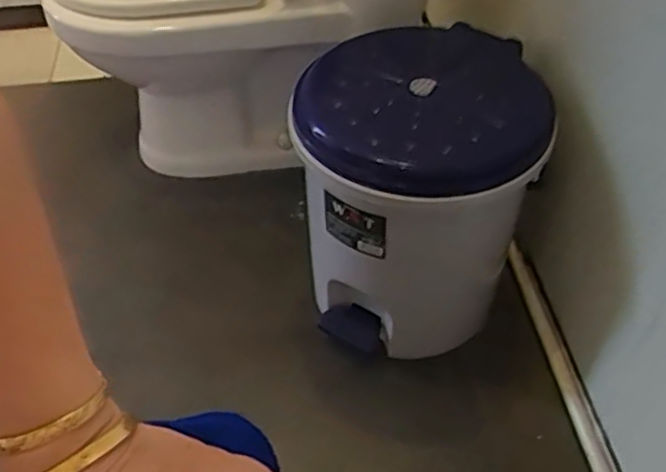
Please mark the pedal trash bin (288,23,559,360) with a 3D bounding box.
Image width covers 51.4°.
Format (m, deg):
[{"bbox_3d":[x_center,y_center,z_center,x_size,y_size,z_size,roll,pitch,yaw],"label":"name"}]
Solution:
[{"bbox_3d":[0.092,-0.032,0.815,0.253,0.336,0.279,13,48,13],"label":"pedal trash bin"}]

